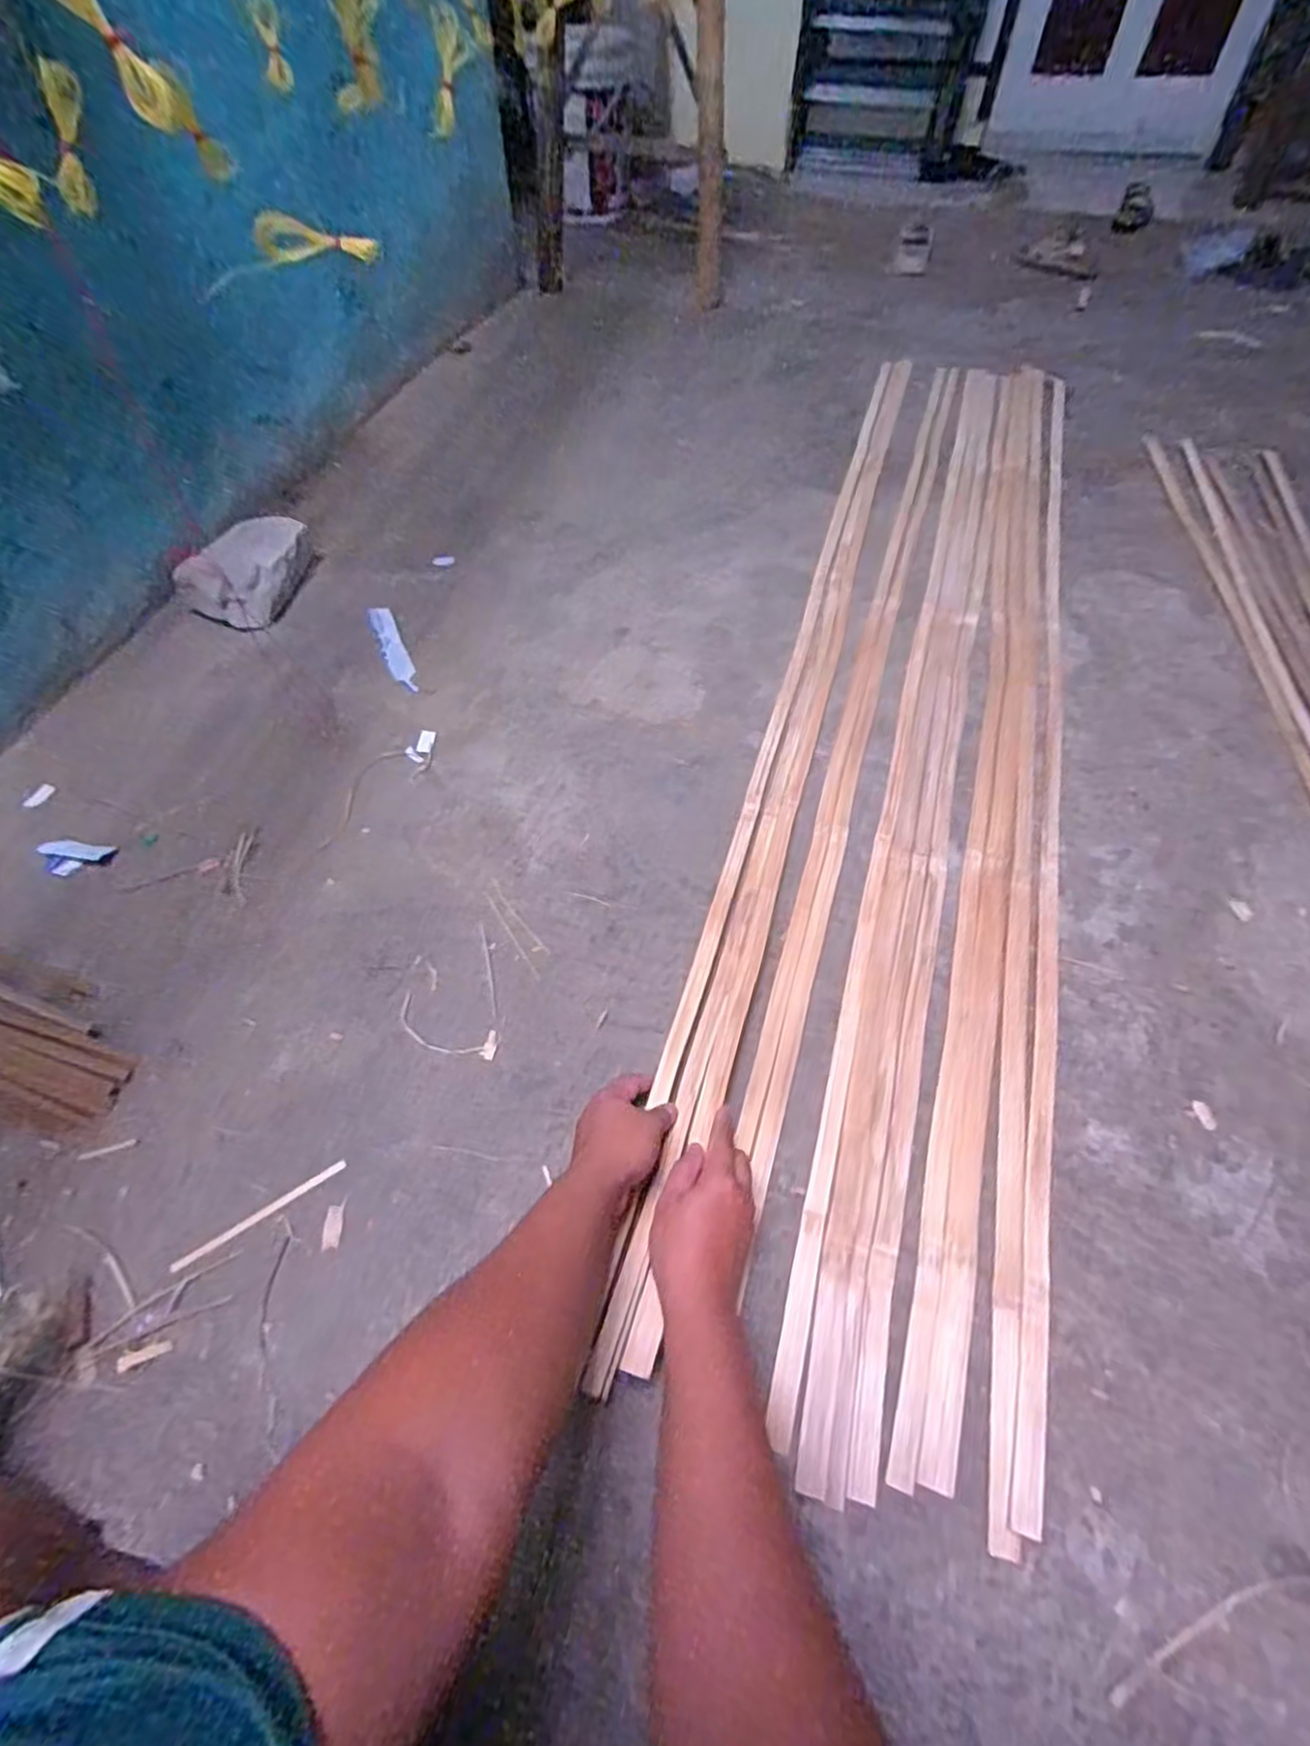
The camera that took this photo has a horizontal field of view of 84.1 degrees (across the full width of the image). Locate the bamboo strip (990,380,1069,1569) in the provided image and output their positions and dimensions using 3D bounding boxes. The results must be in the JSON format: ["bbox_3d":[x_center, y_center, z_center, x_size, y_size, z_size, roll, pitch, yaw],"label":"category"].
[{"bbox_3d":[0.529,-0.226,0.985,0.042,0.009,1.824,13,58,13],"label":"bamboo strip"}]

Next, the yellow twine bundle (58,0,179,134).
[{"bbox_3d":[-0.329,-0.504,0.430,0.029,0.101,0.035,-3,49,44],"label":"yellow twine bundle"}]

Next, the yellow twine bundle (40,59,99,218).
[{"bbox_3d":[-0.497,-0.623,0.616,0.027,0.092,0.038,14,23,12],"label":"yellow twine bundle"}]

